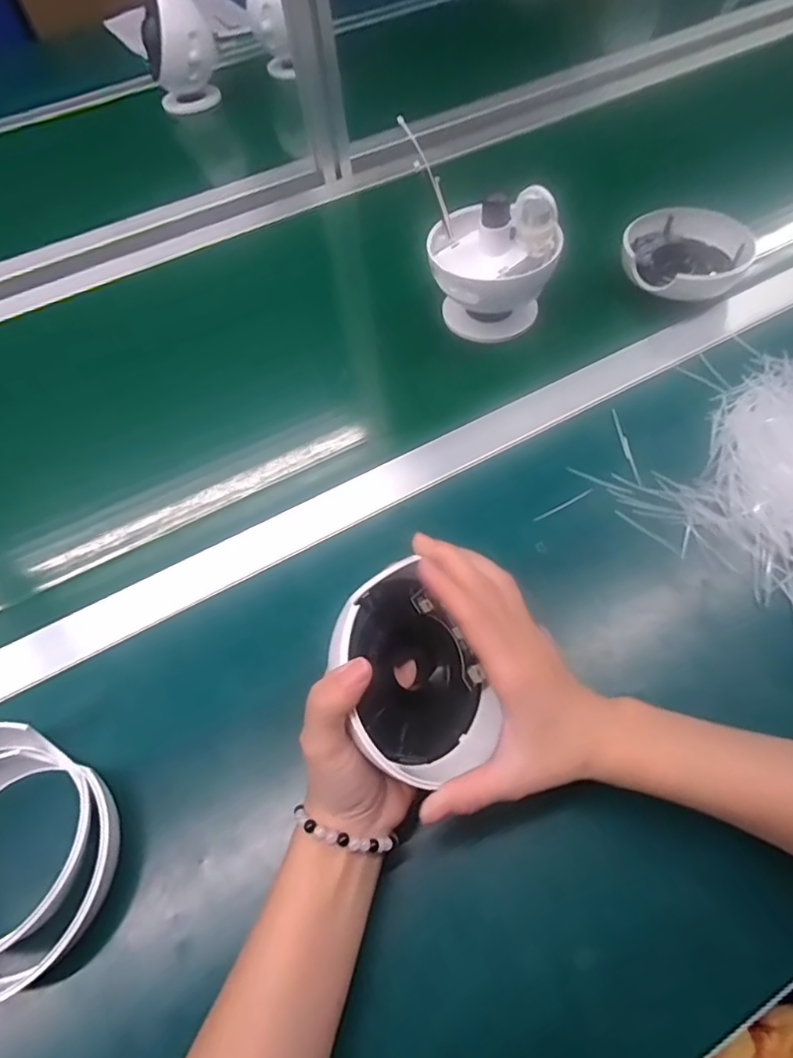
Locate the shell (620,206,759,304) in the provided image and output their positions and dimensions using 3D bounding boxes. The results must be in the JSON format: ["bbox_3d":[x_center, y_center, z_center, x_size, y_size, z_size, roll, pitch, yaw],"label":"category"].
[{"bbox_3d":[0.283,-0.269,0.527,0.106,0.038,0.120,-26,61,-11],"label":"shell"}]

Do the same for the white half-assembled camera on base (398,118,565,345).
[{"bbox_3d":[0.083,-0.255,0.502,0.128,0.124,0.110,1,60,5],"label":"white half-assembled camera on base"}]

